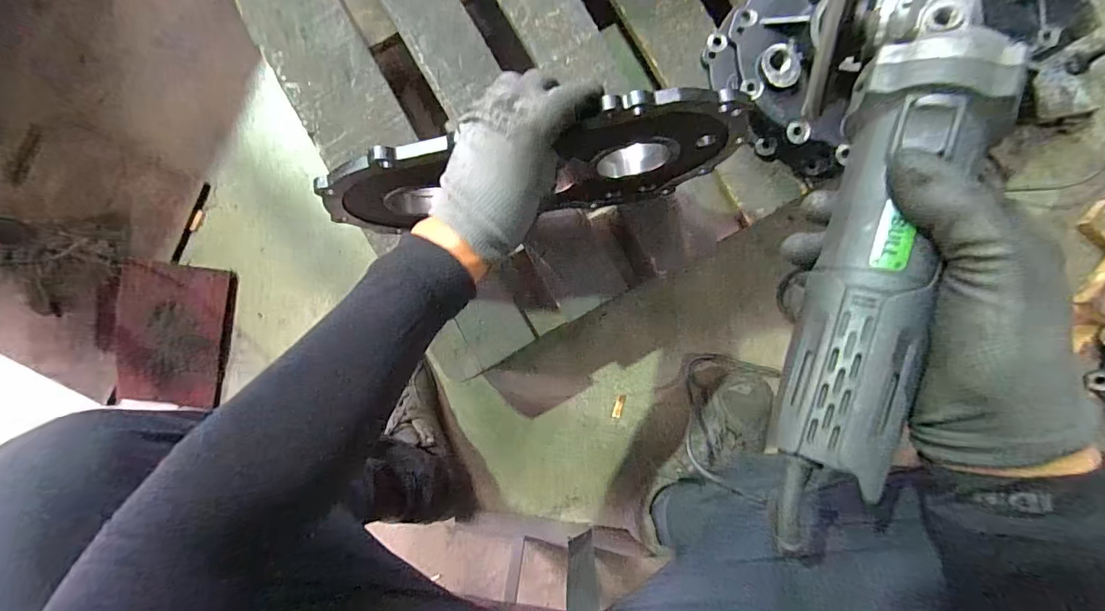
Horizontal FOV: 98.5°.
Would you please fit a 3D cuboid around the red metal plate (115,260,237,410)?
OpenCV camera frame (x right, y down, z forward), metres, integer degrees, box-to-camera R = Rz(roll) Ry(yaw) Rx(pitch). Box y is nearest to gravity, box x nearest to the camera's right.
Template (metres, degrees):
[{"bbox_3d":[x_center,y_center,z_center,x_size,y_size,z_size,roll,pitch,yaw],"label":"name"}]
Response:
[{"bbox_3d":[-0.608,0.052,0.766,0.158,0.015,0.239,10,103,-11],"label":"red metal plate"}]

